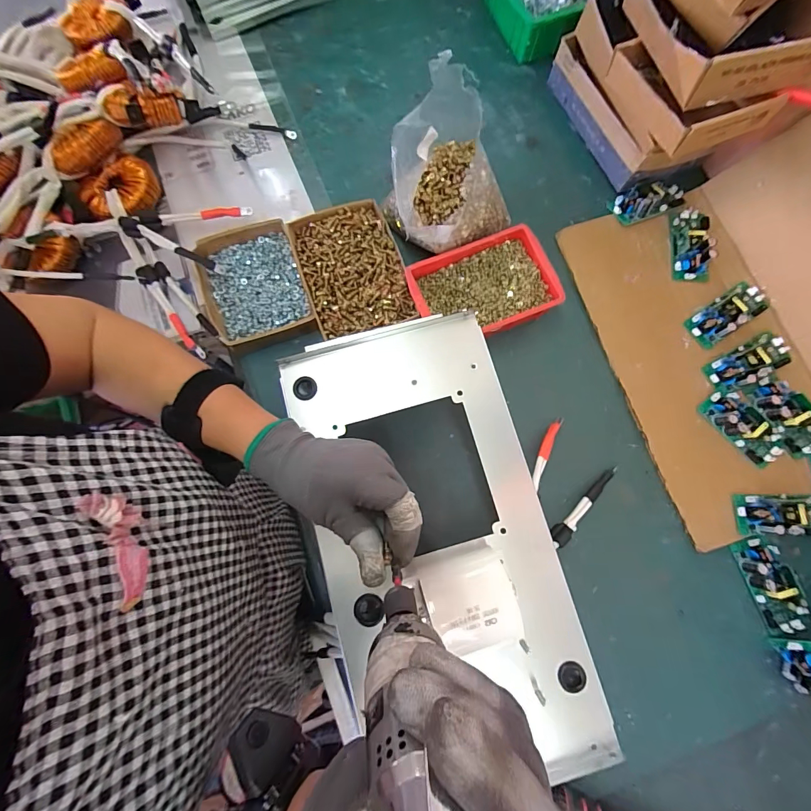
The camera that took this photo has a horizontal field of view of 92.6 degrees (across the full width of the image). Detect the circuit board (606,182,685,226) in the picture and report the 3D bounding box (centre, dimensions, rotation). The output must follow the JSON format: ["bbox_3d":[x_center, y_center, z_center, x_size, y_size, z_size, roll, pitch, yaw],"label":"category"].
[{"bbox_3d":[0.396,-0.336,0.624,0.121,0.028,0.056,-19,79,-4],"label":"circuit board"}]

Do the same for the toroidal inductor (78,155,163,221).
[{"bbox_3d":[-0.439,-0.331,0.603,0.109,0.038,0.084,-43,82,-9],"label":"toroidal inductor"}]

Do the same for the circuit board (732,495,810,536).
[{"bbox_3d":[0.520,0.150,0.532,0.112,0.029,0.053,0,78,-1],"label":"circuit board"}]

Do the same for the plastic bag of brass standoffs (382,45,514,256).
[{"bbox_3d":[0.055,-0.324,0.555,0.176,0.161,0.170,-31,80,-7],"label":"plastic bag of brass standoffs"}]

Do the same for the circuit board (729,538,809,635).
[{"bbox_3d":[0.495,0.240,0.519,0.054,0.023,0.118,-15,79,-4],"label":"circuit board"}]

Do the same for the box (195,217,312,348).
[{"bbox_3d":[-0.229,-0.178,0.589,0.149,0.041,0.178,-18,79,-4],"label":"box"}]

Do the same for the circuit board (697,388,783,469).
[{"bbox_3d":[0.487,0.031,0.556,0.056,0.028,0.118,-37,81,-8],"label":"circuit board"}]

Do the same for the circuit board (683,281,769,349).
[{"bbox_3d":[0.491,-0.140,0.590,0.113,0.034,0.055,-33,80,-7],"label":"circuit board"}]

